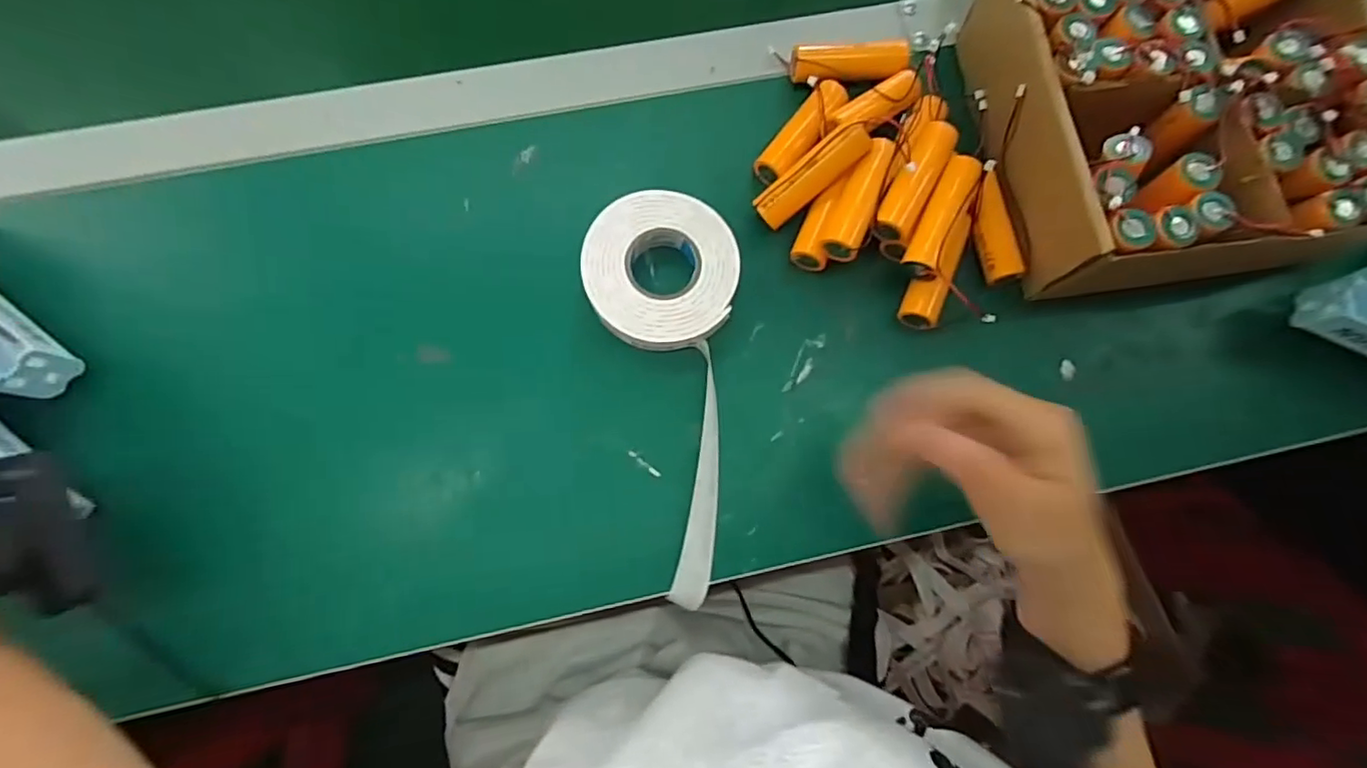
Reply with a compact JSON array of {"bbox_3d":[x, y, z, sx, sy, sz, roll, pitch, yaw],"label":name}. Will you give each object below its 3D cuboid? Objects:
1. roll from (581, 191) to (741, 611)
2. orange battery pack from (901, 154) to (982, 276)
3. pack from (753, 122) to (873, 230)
[{"bbox_3d":[-0.006,0.004,0.338,0.085,0.022,0.228,-5,80,-2],"label":"roll"},{"bbox_3d":[0.147,-0.097,0.345,0.019,0.023,0.073,26,78,3],"label":"orange battery pack"},{"bbox_3d":[0.074,-0.121,0.347,0.071,0.014,0.020,-38,82,18],"label":"pack"}]

